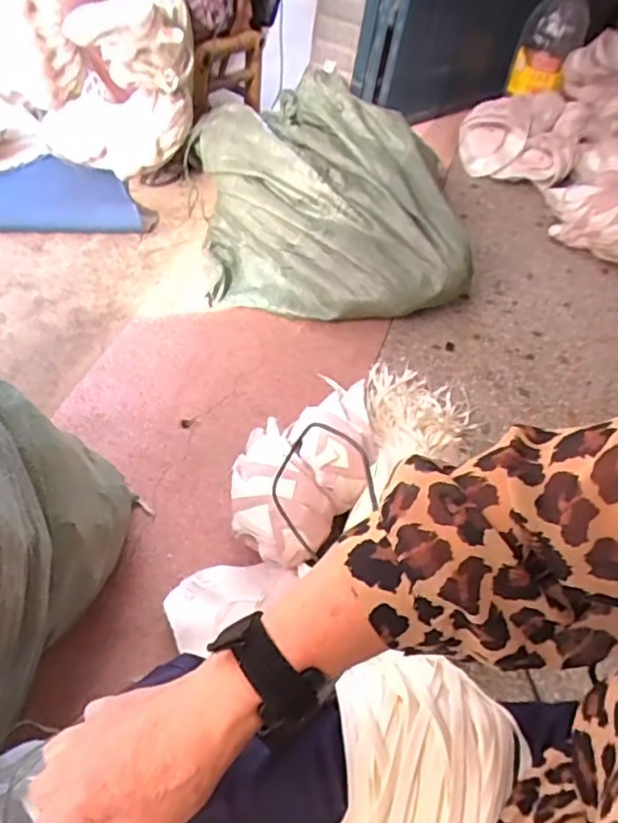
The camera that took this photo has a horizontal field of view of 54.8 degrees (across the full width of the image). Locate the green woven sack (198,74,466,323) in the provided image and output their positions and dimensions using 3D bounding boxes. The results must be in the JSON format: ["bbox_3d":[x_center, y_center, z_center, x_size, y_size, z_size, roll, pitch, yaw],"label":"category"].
[{"bbox_3d":[0.041,-0.472,1.301,0.554,0.226,0.550,-3,54,-2],"label":"green woven sack"}]

